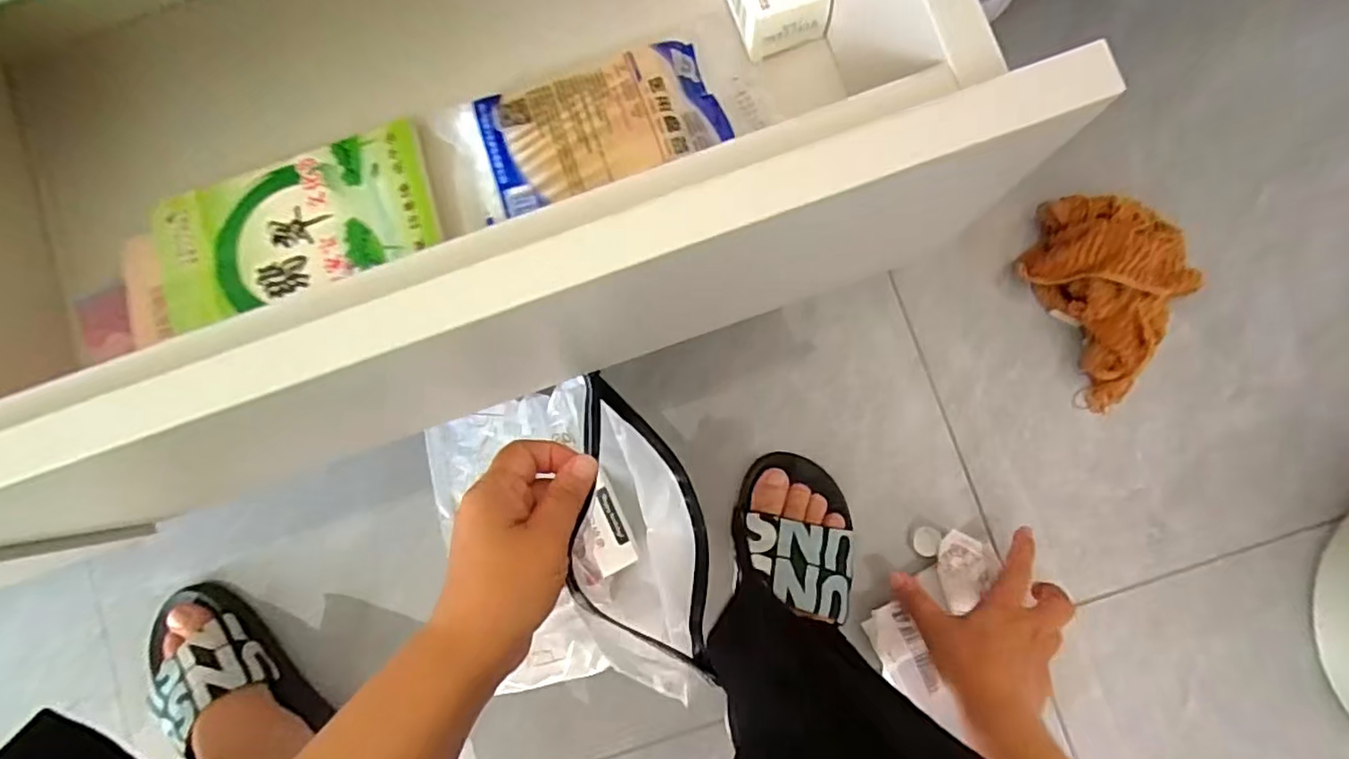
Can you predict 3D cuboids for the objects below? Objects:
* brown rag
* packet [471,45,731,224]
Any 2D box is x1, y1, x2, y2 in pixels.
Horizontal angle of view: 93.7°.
[{"bbox_3d":[0.391,-0.080,0.560,0.113,0.054,0.179,-26,84,1],"label":"brown rag"},{"bbox_3d":[-0.034,-0.119,0.296,0.109,0.024,0.063,-23,84,1],"label":"packet"}]

